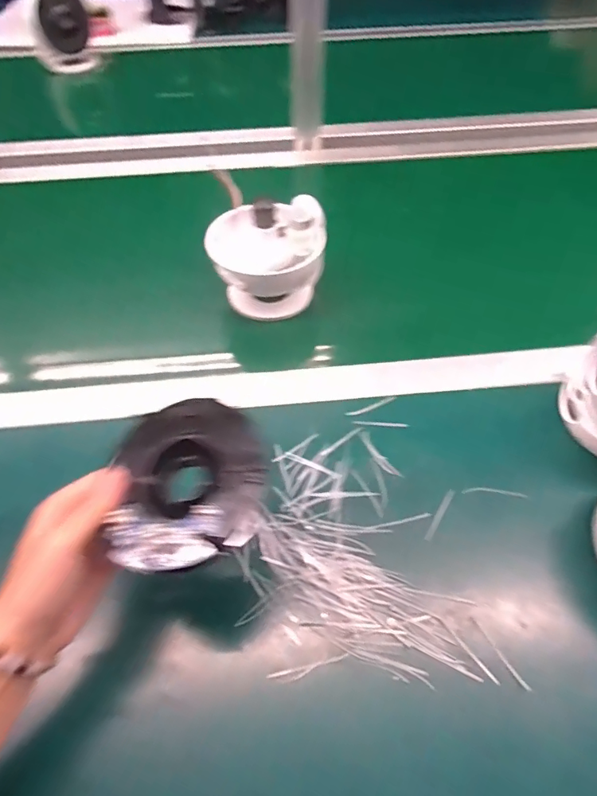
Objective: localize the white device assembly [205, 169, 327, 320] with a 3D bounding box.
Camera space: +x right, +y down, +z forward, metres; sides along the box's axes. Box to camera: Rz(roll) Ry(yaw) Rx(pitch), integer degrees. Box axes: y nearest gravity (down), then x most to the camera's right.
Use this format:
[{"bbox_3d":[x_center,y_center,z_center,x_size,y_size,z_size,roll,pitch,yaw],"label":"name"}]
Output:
[{"bbox_3d":[-0.033,-0.154,0.515,0.117,0.117,0.116,-6,55,-2],"label":"white device assembly"}]

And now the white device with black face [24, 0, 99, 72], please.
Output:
[{"bbox_3d":[-0.481,-0.755,0.979,0.111,0.163,0.105,-14,56,-8],"label":"white device with black face"}]

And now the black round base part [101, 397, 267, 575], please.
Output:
[{"bbox_3d":[-0.063,0.044,0.274,0.085,0.014,0.101,-6,51,-4],"label":"black round base part"}]

